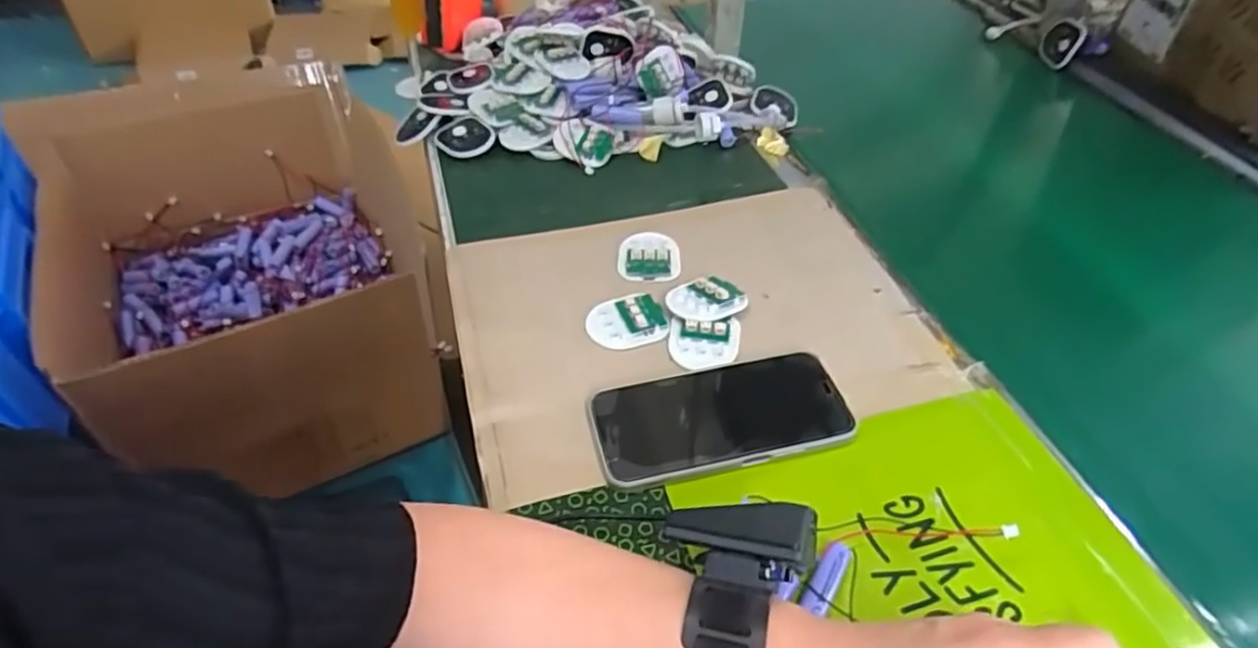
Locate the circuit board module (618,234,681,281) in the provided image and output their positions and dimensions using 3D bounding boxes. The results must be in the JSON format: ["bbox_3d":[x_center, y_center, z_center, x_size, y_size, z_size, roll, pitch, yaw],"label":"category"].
[{"bbox_3d":[0.016,-0.055,0.565,0.048,0.009,0.056,3,45,2],"label":"circuit board module"}]

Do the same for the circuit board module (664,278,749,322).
[{"bbox_3d":[0.056,-0.017,0.518,0.050,0.013,0.049,34,53,29],"label":"circuit board module"}]

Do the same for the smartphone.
[{"bbox_3d":[0.057,0.058,0.446,0.157,0.014,0.076,-10,46,-11],"label":"smartphone"}]

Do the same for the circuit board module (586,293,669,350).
[{"bbox_3d":[-0.002,-0.003,0.511,0.056,0.009,0.047,-9,46,-10],"label":"circuit board module"}]

